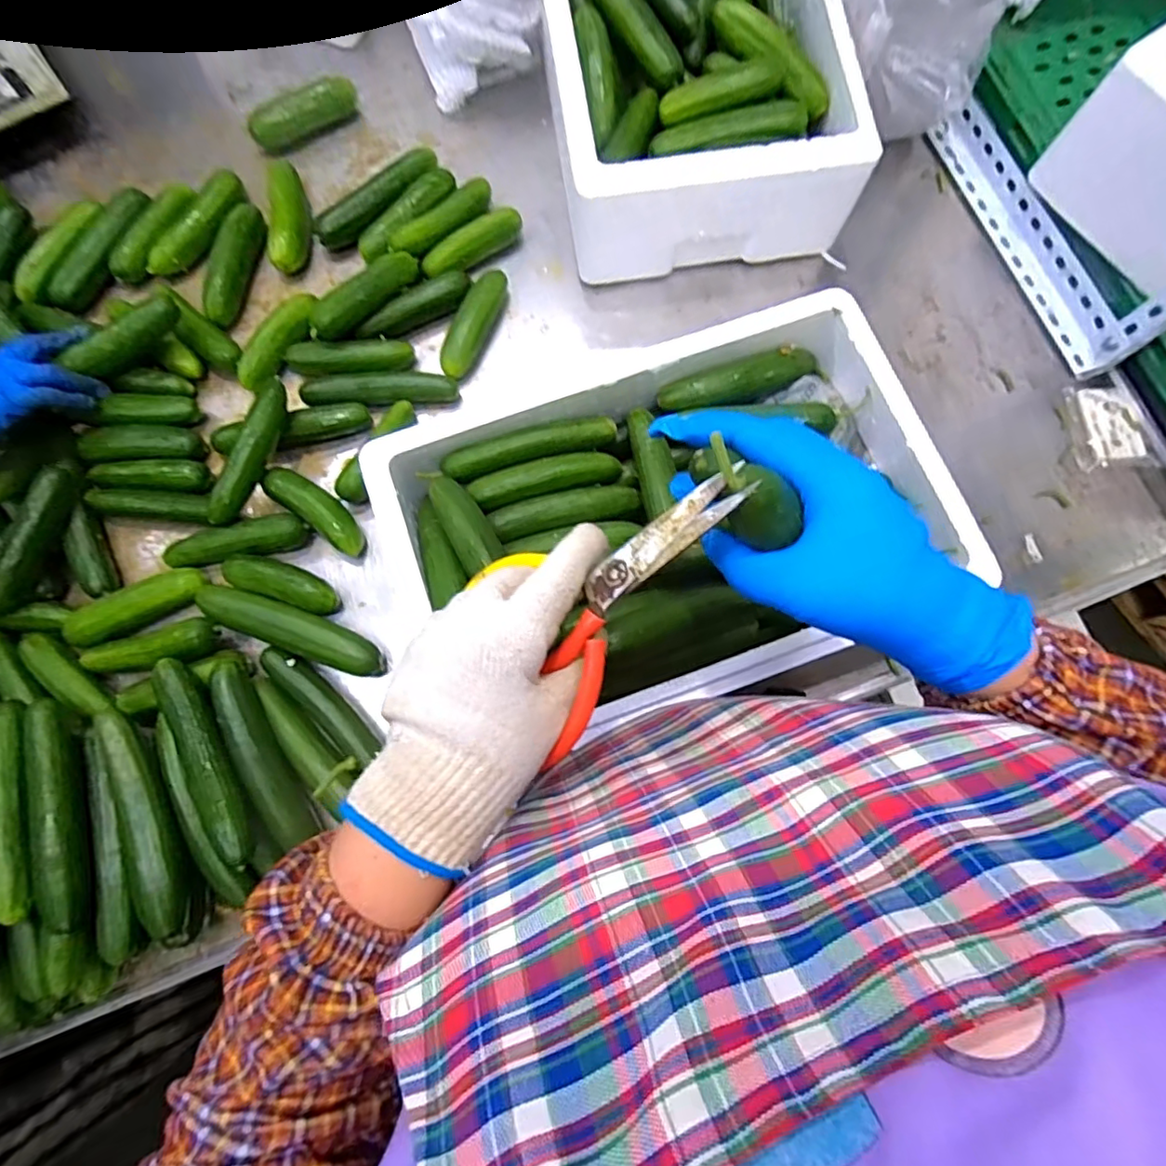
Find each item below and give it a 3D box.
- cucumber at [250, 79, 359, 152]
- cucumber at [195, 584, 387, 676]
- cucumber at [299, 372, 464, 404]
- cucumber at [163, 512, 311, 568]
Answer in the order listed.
[{"bbox_3d":[-0.308,-0.521,0.653,0.123,0.036,0.034,-30,80,-7],"label":"cucumber"},{"bbox_3d":[-0.263,0.041,0.535,0.173,0.033,0.035,23,78,4],"label":"cucumber"},{"bbox_3d":[-0.202,-0.194,0.588,0.150,0.024,0.033,-1,78,-1],"label":"cucumber"},{"bbox_3d":[-0.324,-0.038,0.554,0.127,0.027,0.036,-16,78,-4],"label":"cucumber"}]

